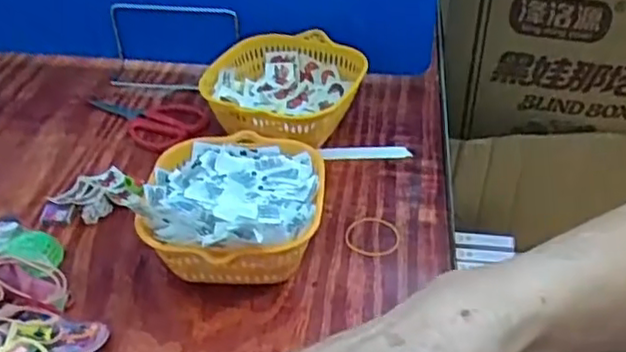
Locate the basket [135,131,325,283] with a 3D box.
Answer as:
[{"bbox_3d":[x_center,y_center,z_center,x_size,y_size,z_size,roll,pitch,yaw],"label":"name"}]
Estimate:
[{"bbox_3d":[-0.060,0.026,0.520,0.131,0.084,0.141,1,38,3],"label":"basket"}]

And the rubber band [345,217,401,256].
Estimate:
[{"bbox_3d":[0.050,0.050,0.557,0.045,0.004,0.042,4,43,2],"label":"rubber band"}]

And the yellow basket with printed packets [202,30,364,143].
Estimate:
[{"bbox_3d":[-0.031,-0.078,0.667,0.153,0.065,0.152,8,39,12],"label":"yellow basket with printed packets"}]

